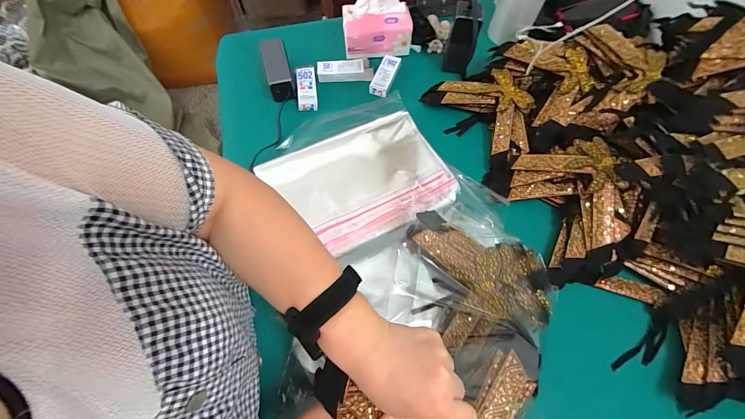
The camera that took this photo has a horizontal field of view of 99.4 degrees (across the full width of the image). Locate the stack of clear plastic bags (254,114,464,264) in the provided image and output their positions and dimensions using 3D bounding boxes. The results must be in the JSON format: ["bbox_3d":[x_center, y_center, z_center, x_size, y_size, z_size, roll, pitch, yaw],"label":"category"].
[{"bbox_3d":[-0.018,-0.055,0.576,0.290,0.024,0.220,-26,69,-12],"label":"stack of clear plastic bags"}]

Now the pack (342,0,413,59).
[{"bbox_3d":[0.010,-0.406,0.704,0.151,0.099,0.103,-2,66,-1],"label":"pack"}]

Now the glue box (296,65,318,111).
[{"bbox_3d":[-0.141,-0.258,0.673,0.041,0.027,0.107,-7,66,-4],"label":"glue box"}]

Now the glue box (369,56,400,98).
[{"bbox_3d":[0.027,-0.293,0.689,0.042,0.022,0.105,19,67,8],"label":"glue box"}]

